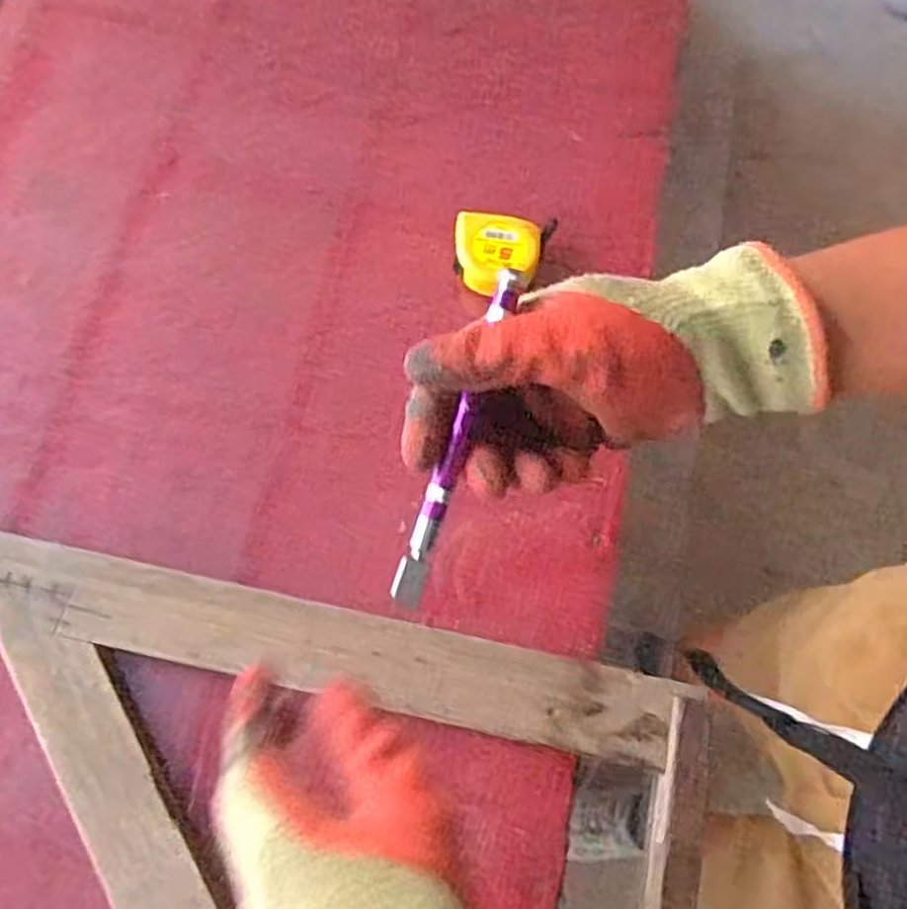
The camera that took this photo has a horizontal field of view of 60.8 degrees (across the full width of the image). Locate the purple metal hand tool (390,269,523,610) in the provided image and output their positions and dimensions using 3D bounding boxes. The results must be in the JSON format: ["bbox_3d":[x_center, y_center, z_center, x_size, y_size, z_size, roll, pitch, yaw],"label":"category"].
[{"bbox_3d":[0.002,-0.008,0.368,0.014,0.009,0.165,18,91,6],"label":"purple metal hand tool"}]

